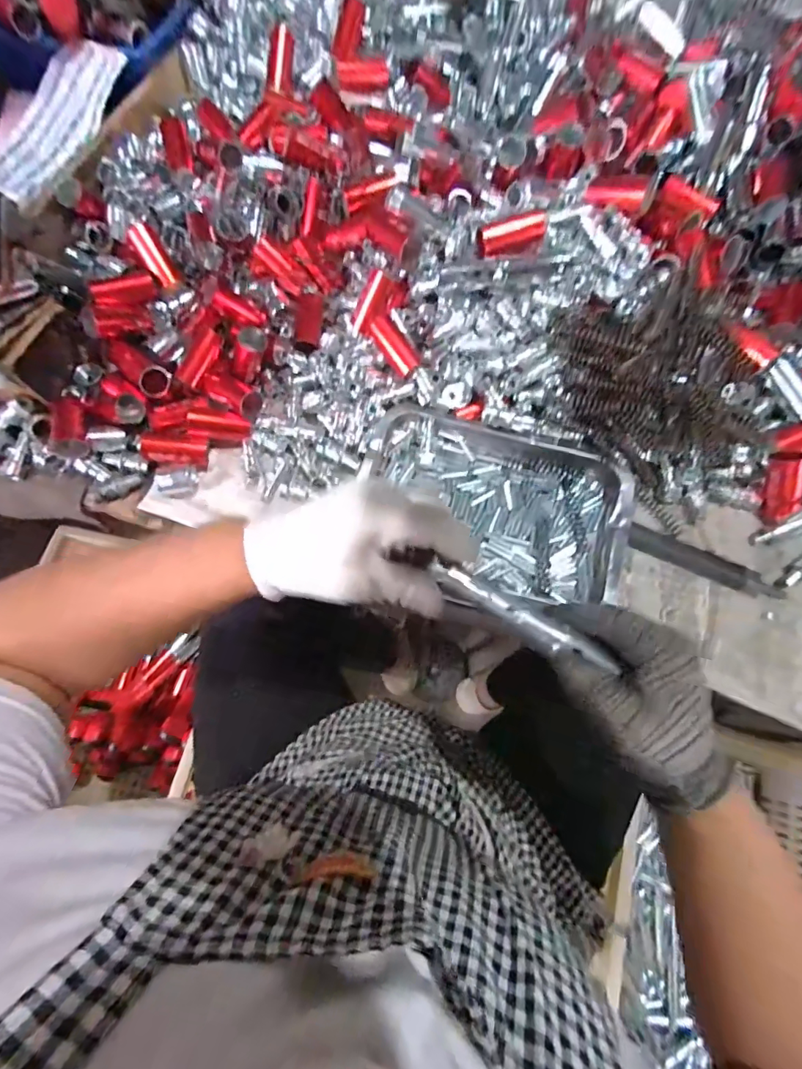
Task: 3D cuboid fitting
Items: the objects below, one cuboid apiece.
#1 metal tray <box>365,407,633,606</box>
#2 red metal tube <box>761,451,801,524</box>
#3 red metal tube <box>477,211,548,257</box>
[{"bbox_3d":[0.085,-0.034,0.448,0.250,0.030,0.159,15,70,7],"label":"metal tray"},{"bbox_3d":[0.364,-0.045,0.435,0.028,0.022,0.067,-6,109,-1],"label":"red metal tube"},{"bbox_3d":[0.107,-0.292,0.446,0.069,0.017,0.021,-19,70,-6],"label":"red metal tube"}]

